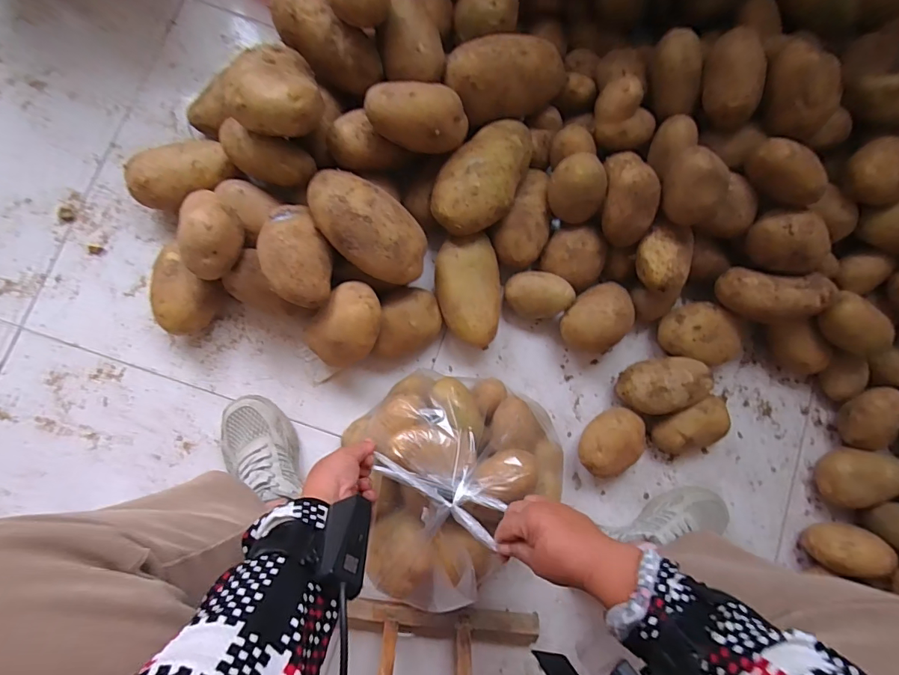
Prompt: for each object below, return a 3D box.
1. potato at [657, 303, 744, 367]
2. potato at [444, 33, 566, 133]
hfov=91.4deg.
[{"bbox_3d":[0.384,-0.003,0.693,0.105,0.070,0.097,1,79,-7],"label":"potato"},{"bbox_3d":[0.082,-0.371,0.624,0.171,0.069,0.092,-13,81,-10],"label":"potato"}]

